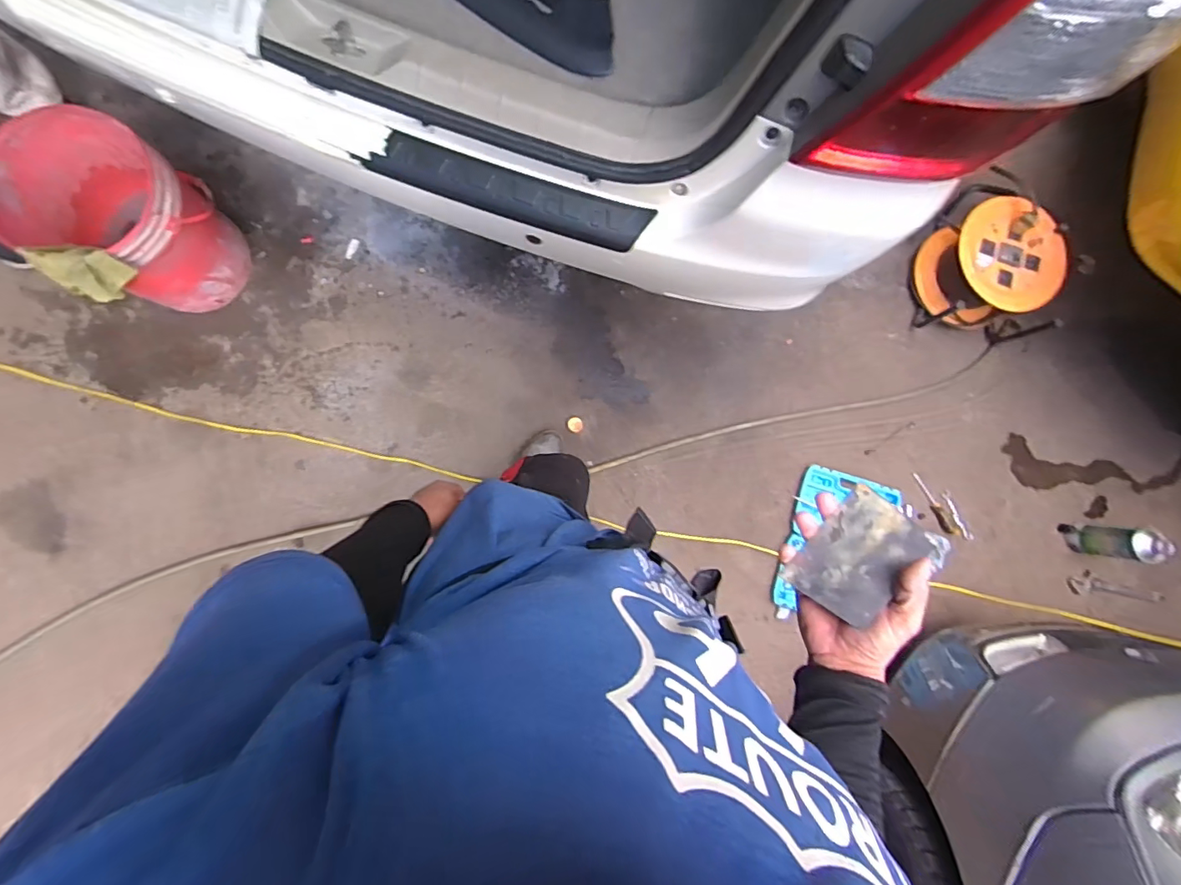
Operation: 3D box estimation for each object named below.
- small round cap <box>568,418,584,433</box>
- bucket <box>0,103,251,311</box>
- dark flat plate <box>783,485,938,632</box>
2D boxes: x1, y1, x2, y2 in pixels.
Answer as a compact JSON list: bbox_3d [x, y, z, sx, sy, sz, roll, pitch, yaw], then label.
[{"bbox_3d":[-0.040,-0.047,1.372,0.040,0.007,0.042,0,89,-5],"label":"small round cap"},{"bbox_3d":[-1.004,-0.493,1.141,0.372,0.312,0.283,35,85,-2],"label":"bucket"},{"bbox_3d":[0.249,0.107,0.482,0.006,0.084,0.116,35,95,-39],"label":"dark flat plate"}]

